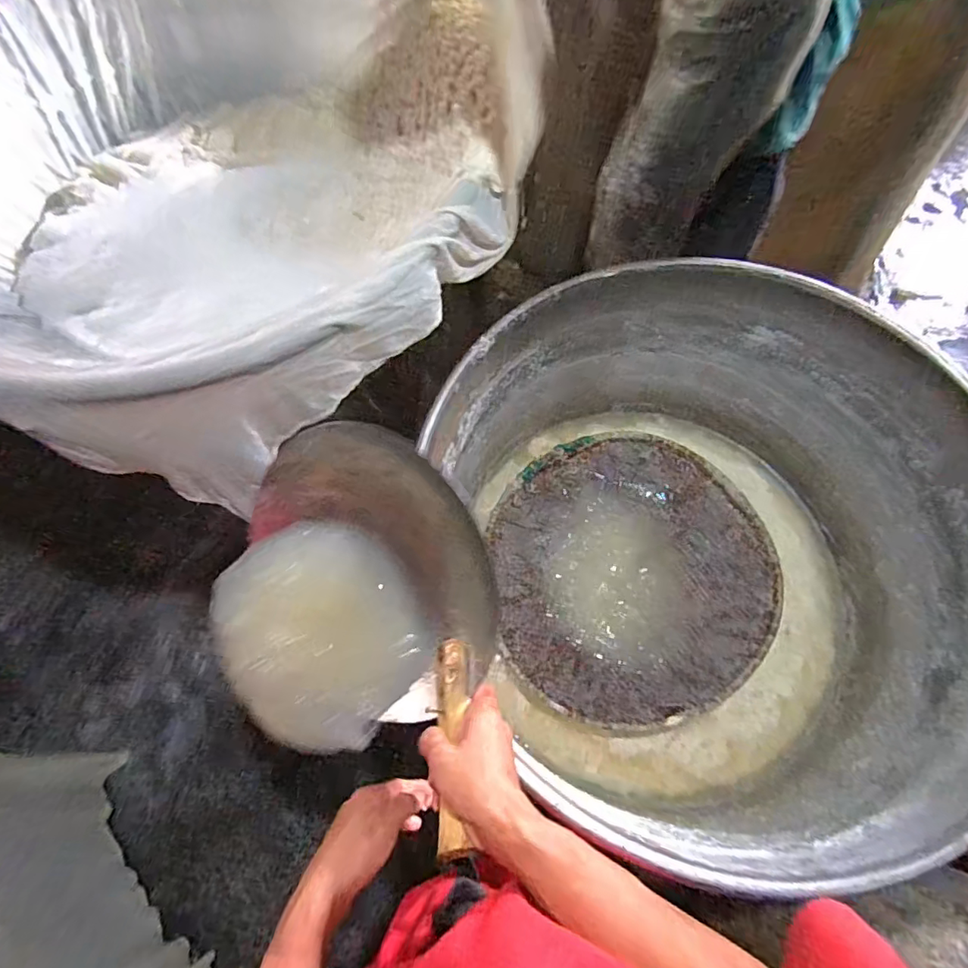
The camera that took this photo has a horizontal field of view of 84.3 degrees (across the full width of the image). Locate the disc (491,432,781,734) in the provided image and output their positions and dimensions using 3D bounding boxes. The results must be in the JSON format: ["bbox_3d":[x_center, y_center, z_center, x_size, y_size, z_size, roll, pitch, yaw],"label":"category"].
[{"bbox_3d":[0.273,0.167,1.023,0.490,0.103,0.523,-1,67,3],"label":"disc"}]

